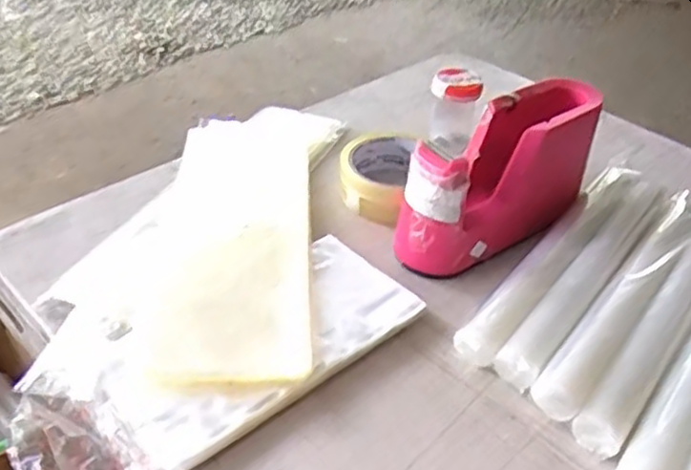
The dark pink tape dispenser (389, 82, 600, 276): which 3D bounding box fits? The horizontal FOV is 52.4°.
[{"bbox_3d":[0.124,-0.049,0.540,0.191,0.082,0.063,-28,49,-31],"label":"dark pink tape dispenser"}]

